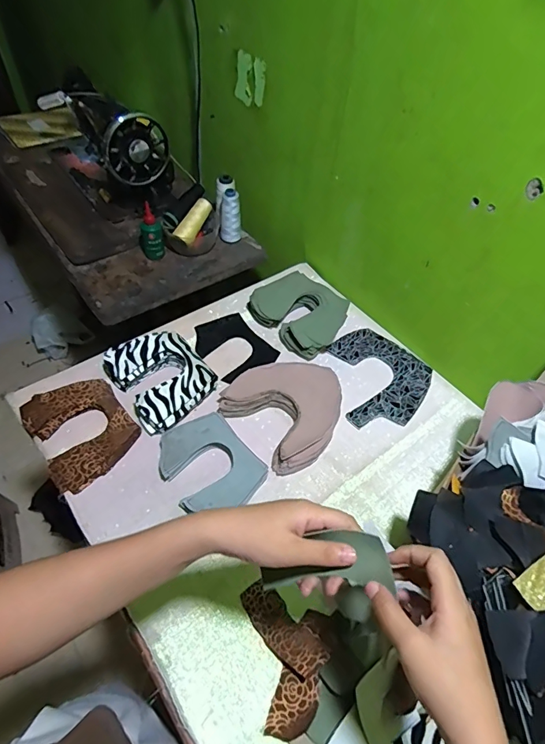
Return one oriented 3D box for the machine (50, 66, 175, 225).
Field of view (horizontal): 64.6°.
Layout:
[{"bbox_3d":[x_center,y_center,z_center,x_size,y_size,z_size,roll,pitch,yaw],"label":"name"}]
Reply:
[{"bbox_3d":[-0.393,-0.551,1.000,0.183,0.206,0.403,-26,58,-23],"label":"machine"}]

